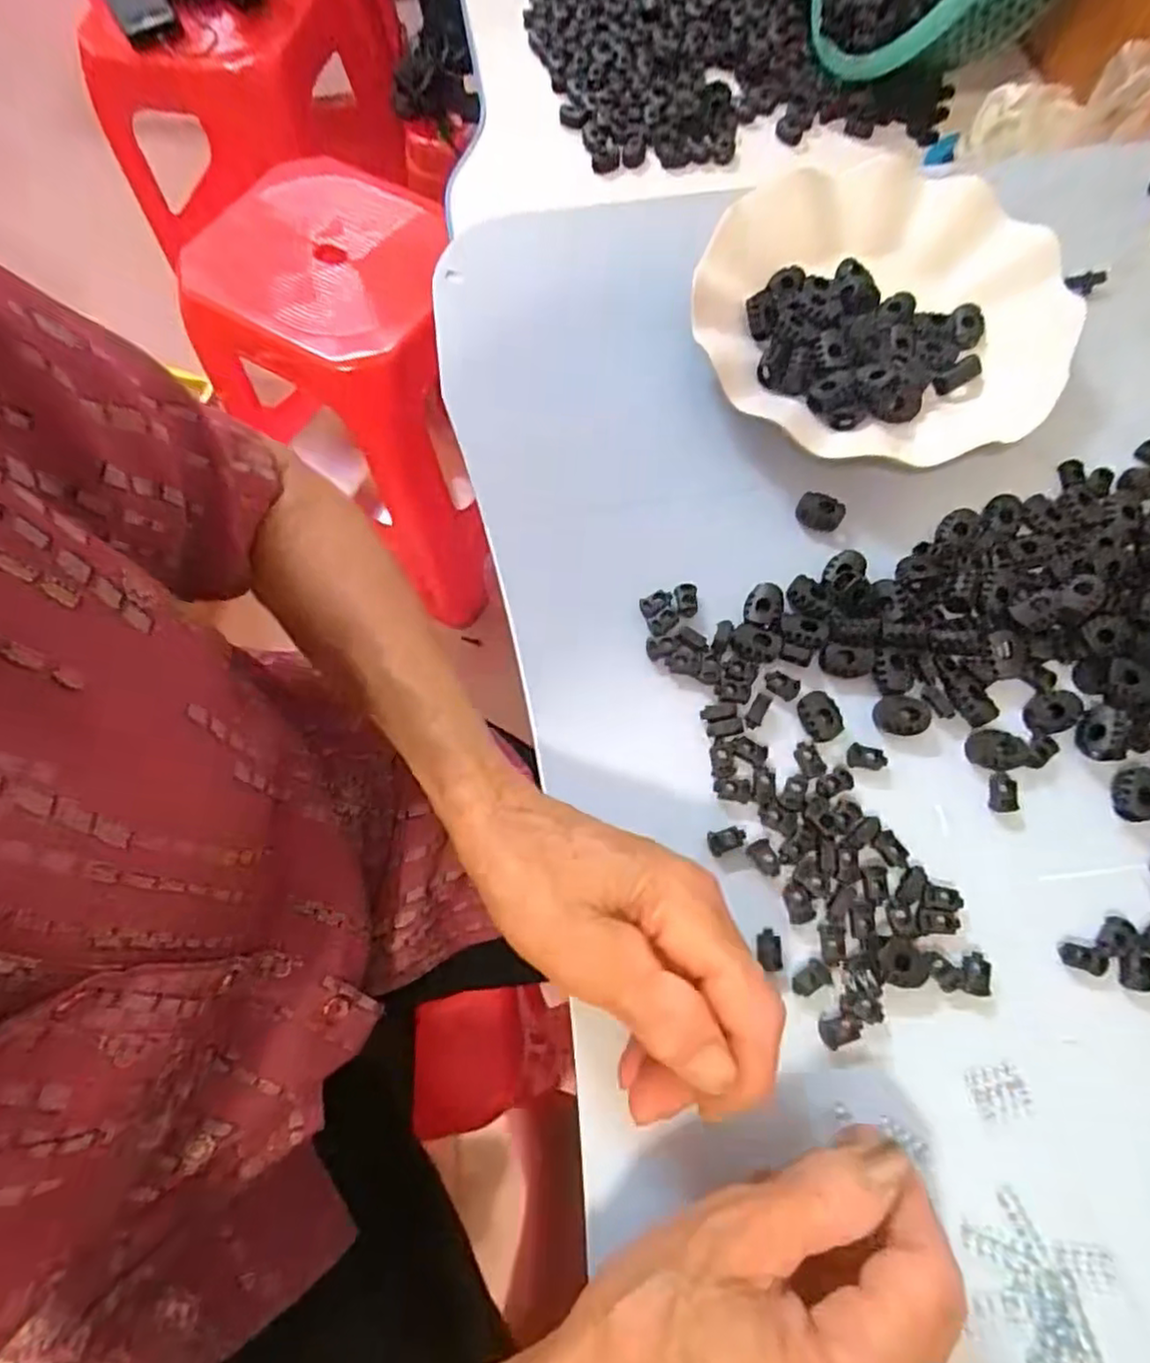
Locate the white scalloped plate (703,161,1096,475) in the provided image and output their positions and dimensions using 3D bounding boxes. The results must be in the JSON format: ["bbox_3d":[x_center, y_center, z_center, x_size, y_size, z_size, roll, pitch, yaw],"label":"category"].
[{"bbox_3d":[0.149,-0.187,0.335,0.168,0.024,0.166,0,72,1],"label":"white scalloped plate"}]

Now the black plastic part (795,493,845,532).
[{"bbox_3d":[0.117,-0.081,0.320,0.021,0.007,0.015,27,74,10],"label":"black plastic part"}]

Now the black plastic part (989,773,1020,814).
[{"bbox_3d":[0.179,0.047,0.279,0.010,0.004,0.016,3,72,2],"label":"black plastic part"}]

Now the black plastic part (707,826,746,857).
[{"bbox_3d":[0.063,0.065,0.275,0.016,0.004,0.010,-14,72,-3],"label":"black plastic part"}]

